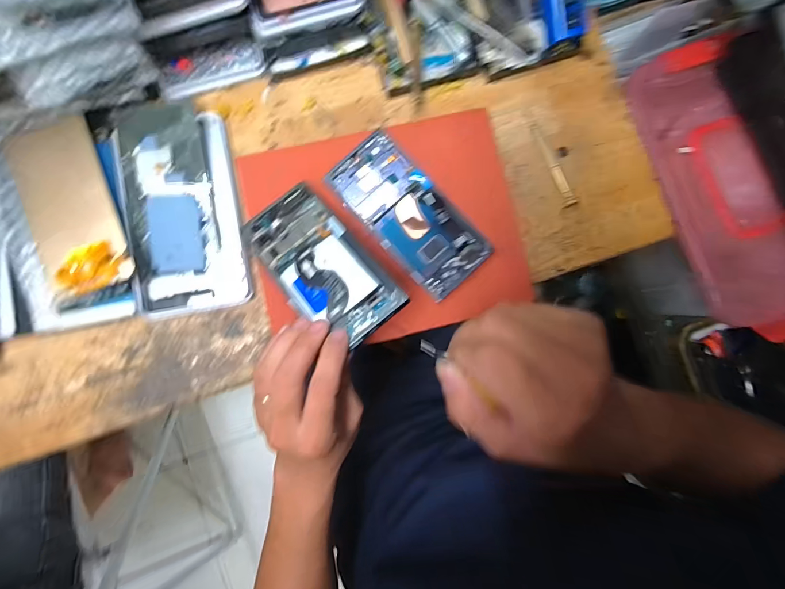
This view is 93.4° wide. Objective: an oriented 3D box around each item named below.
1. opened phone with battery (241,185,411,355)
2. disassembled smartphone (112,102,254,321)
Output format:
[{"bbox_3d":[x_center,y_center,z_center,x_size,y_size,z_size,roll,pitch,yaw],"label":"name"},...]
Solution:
[{"bbox_3d":[-0.064,-0.028,0.317,0.074,0.006,0.161,-40,67,-8],"label":"opened phone with battery"},{"bbox_3d":[-0.200,-0.083,0.355,0.102,0.016,0.199,-10,90,-4],"label":"disassembled smartphone"}]

